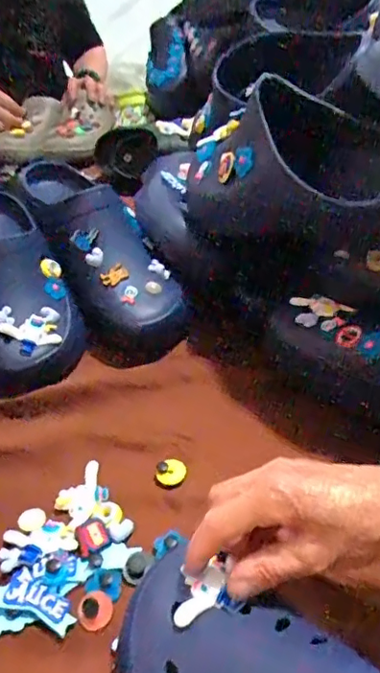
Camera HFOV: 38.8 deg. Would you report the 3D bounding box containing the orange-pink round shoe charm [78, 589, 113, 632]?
[{"bbox_3d":[-0.065,0.185,0.367,0.023,0.007,0.024,-4,38,3],"label":"orange-pink round shoe charm"}]

